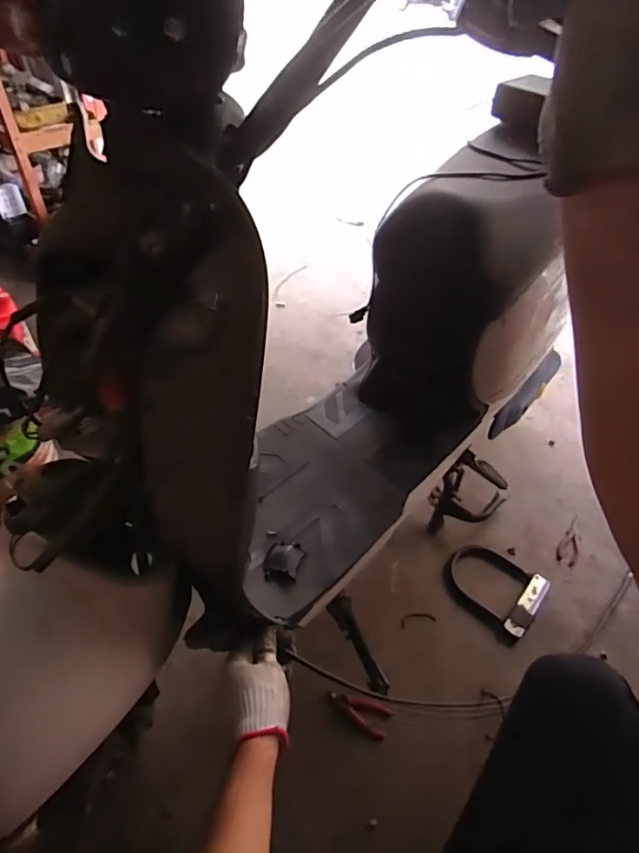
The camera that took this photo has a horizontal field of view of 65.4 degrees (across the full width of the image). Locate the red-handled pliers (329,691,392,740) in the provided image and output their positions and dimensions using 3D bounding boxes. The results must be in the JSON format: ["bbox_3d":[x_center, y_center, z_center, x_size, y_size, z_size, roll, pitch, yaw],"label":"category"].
[{"bbox_3d":[0.073,0.531,0.927,0.113,0.018,0.055,19,48,14],"label":"red-handled pliers"}]

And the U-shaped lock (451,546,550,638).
[{"bbox_3d":[0.407,0.356,1.148,0.209,0.032,0.170,34,53,26],"label":"U-shaped lock"}]

